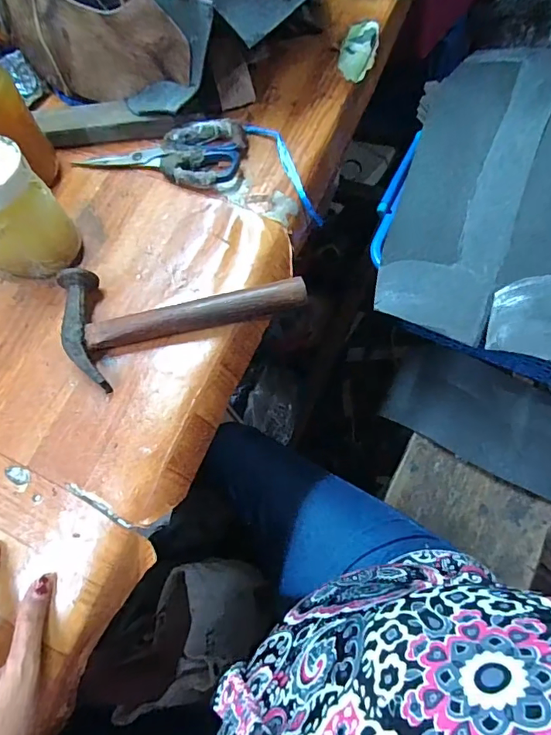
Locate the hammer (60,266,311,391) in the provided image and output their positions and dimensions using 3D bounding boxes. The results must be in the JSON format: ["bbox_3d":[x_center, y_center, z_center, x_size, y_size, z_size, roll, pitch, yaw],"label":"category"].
[{"bbox_3d":[-0.086,-0.063,0.438,0.205,0.030,0.108,-22,73,-1],"label":"hammer"}]

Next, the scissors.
[{"bbox_3d":[-0.118,-0.224,0.500,0.169,0.022,0.077,9,75,8],"label":"scissors"}]

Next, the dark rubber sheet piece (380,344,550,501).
[{"bbox_3d":[0.316,0.084,0.670,0.315,0.067,0.142,28,79,12],"label":"dark rubber sheet piece"}]

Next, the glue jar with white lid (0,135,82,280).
[{"bbox_3d":[-0.239,-0.140,0.438,0.084,0.109,0.093,-41,74,-6],"label":"glue jar with white lid"}]

